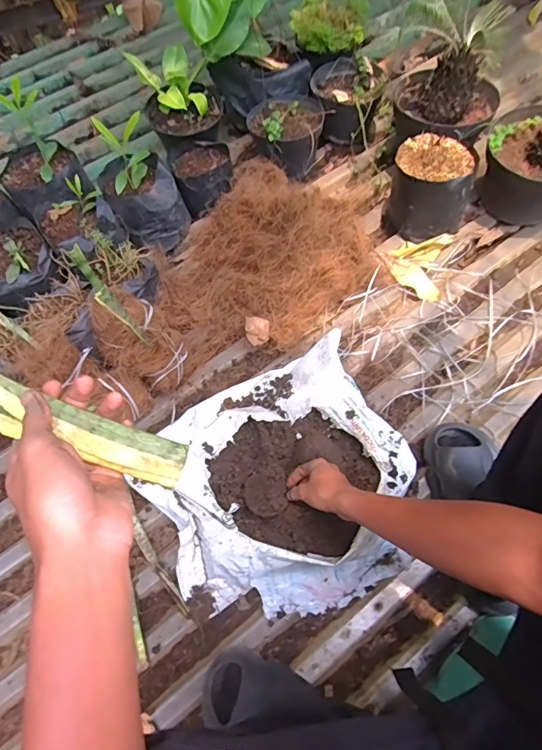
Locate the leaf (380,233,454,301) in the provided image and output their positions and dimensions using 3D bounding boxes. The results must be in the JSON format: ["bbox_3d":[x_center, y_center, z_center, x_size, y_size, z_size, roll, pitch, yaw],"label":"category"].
[{"bbox_3d":[0.298,-0.237,0.919,0.129,0.028,0.153,14,66,9],"label":"leaf"}]

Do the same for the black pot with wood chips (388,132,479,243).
[{"bbox_3d":[0.328,-0.380,0.920,0.160,0.157,0.144,8,66,3],"label":"black pot with wood chips"}]

